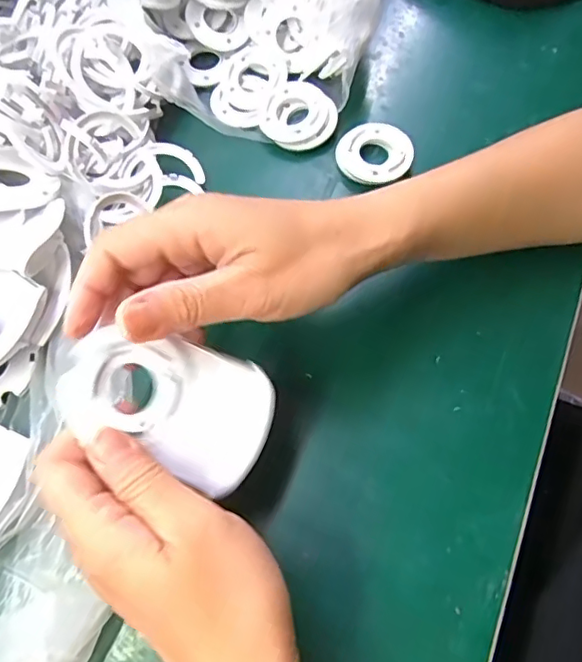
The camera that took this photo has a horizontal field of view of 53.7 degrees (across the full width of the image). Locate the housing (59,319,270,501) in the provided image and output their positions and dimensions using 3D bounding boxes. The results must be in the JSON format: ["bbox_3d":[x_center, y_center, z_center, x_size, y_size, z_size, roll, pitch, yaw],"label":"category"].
[{"bbox_3d":[-0.053,0.030,0.252,0.085,0.025,0.054,29,78,-17],"label":"housing"}]

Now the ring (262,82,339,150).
[{"bbox_3d":[0.007,-0.142,0.375,0.049,0.014,0.047,-1,67,1],"label":"ring"}]

